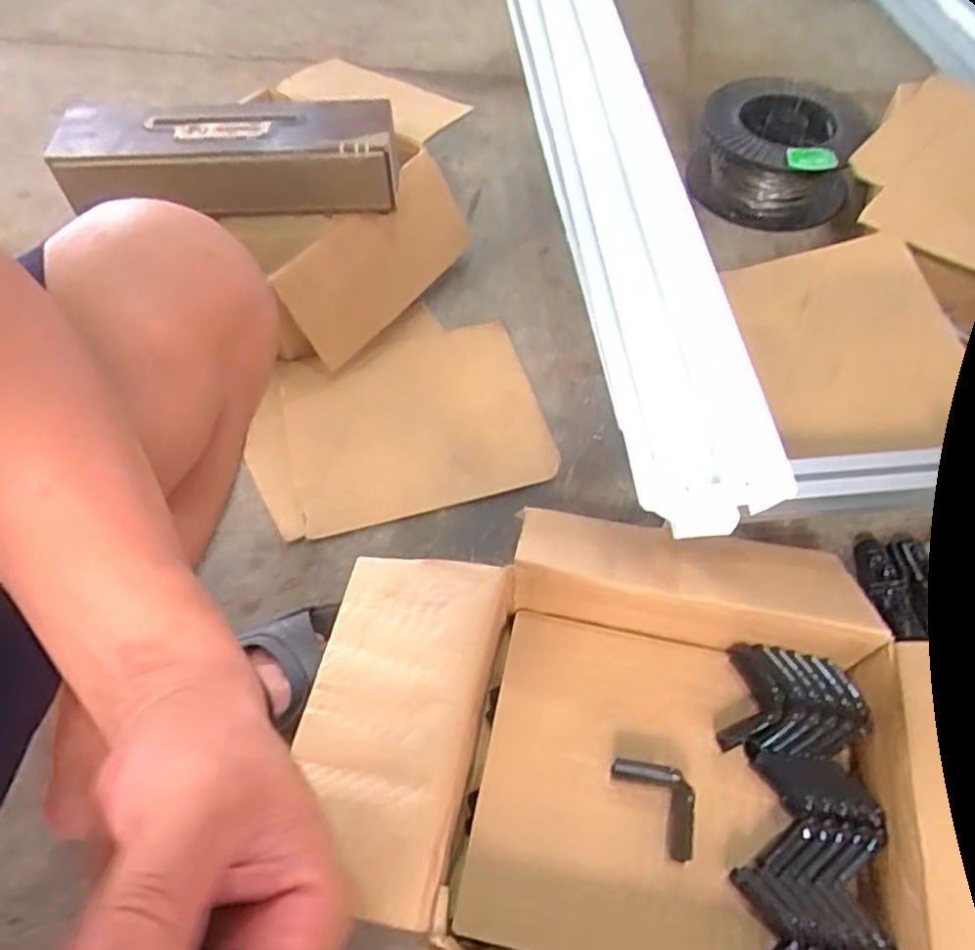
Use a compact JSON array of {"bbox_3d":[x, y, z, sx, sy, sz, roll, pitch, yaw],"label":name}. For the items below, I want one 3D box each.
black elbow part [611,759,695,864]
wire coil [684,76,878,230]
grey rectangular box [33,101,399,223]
[{"bbox_3d":[0.143,0.265,0.559,0.043,0.026,0.085,-29,60,-18],"label":"black elbow part"},{"bbox_3d":[0.470,-0.537,1.118,0.241,0.124,0.261,0,56,0],"label":"wire coil"},{"bbox_3d":[-0.309,-0.382,0.826,0.392,0.081,0.132,-3,56,-2],"label":"grey rectangular box"}]

